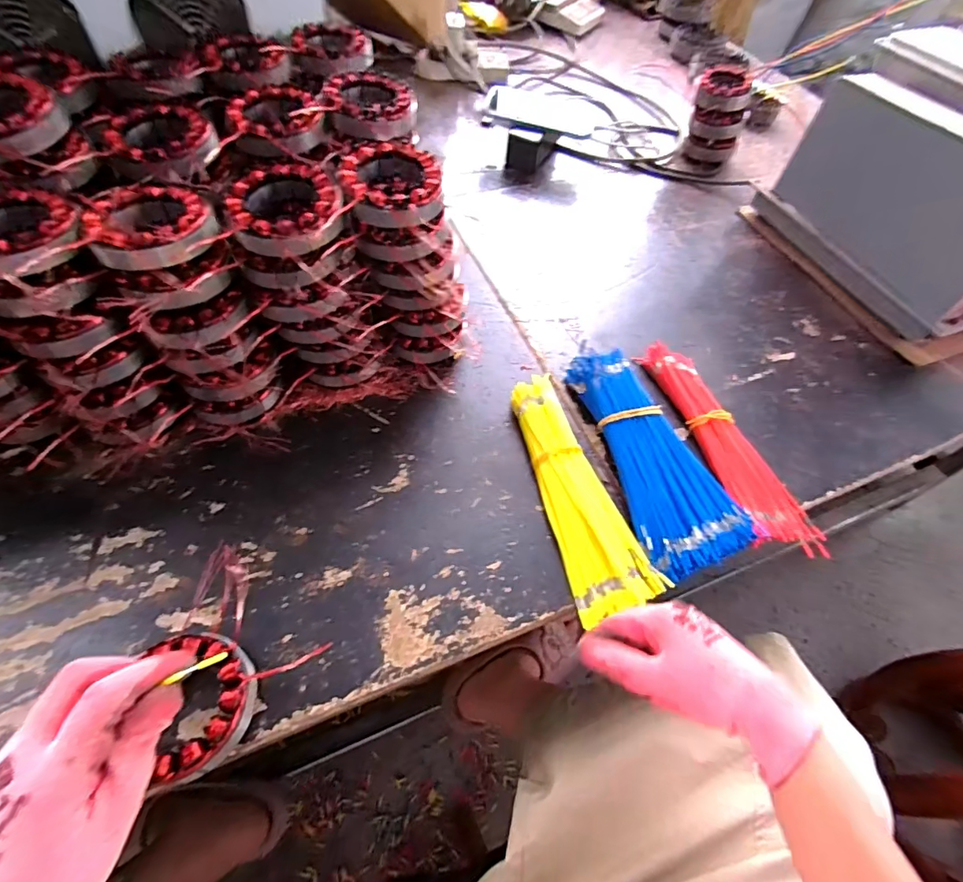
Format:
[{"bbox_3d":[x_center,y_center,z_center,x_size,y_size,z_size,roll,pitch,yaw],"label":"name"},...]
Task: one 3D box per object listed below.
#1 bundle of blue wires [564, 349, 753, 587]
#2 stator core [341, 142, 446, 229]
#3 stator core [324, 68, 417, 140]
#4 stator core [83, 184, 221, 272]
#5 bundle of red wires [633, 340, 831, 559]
[{"bbox_3d":[0.157,0.009,0.486,0.089,0.032,0.236,-17,59,-15],"label":"bundle of blue wires"},{"bbox_3d":[-0.073,-0.214,0.421,0.082,0.026,0.095,0,56,-7],"label":"stator core"},{"bbox_3d":[-0.108,-0.333,0.498,0.082,0.033,0.099,5,56,-4],"label":"stator core"},{"bbox_3d":[-0.250,-0.166,0.384,0.084,0.027,0.102,-13,59,-15],"label":"stator core"},{"bbox_3d":[0.251,-0.003,0.516,0.066,0.022,0.261,-13,58,-13],"label":"bundle of red wires"}]

